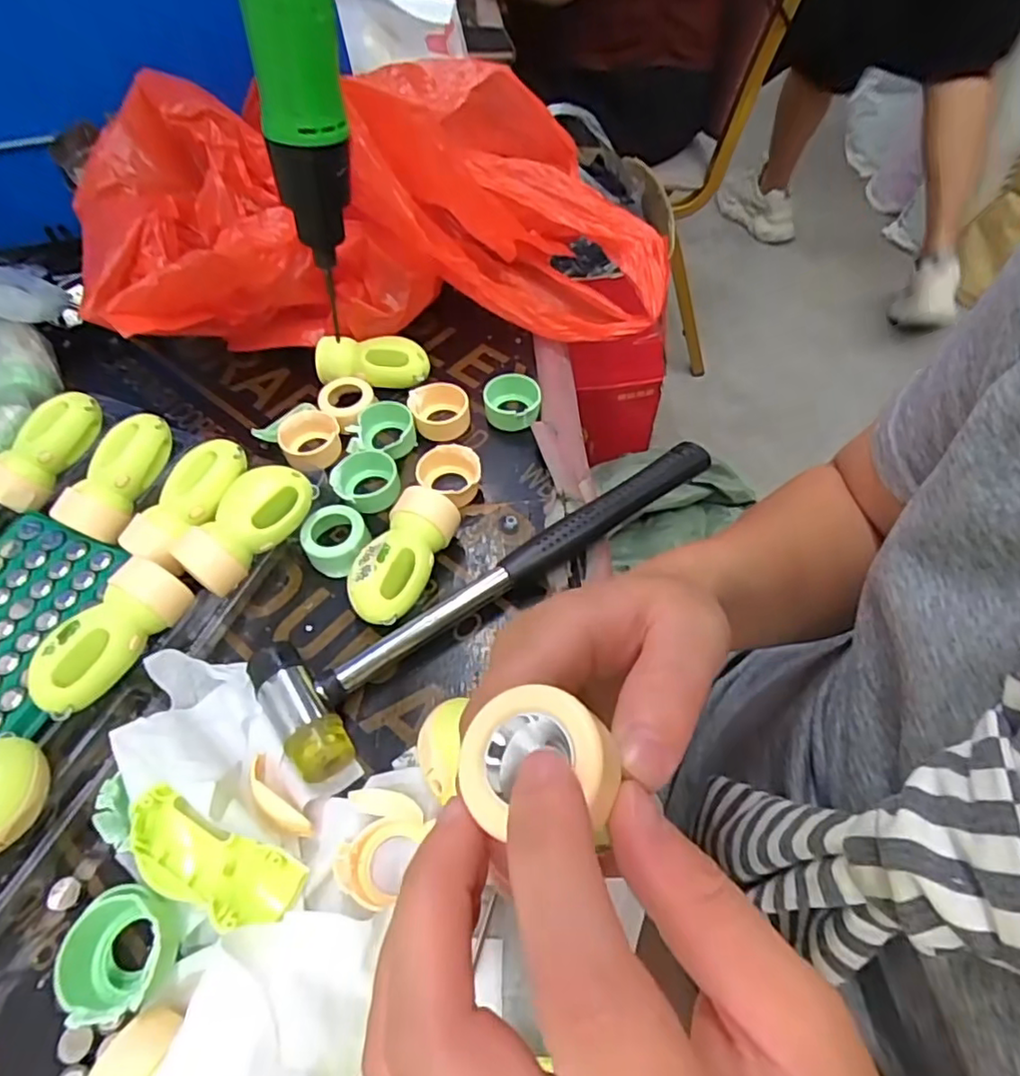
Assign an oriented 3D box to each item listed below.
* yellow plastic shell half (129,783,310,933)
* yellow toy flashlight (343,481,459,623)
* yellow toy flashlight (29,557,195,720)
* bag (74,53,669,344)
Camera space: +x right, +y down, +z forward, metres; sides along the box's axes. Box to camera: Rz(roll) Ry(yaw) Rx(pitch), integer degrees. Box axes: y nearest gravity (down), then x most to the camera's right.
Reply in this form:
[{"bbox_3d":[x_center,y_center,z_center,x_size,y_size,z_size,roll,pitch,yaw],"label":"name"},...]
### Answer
[{"bbox_3d":[-0.109,0.117,0.227,0.065,0.018,0.028,27,56,1],"label":"yellow plastic shell half"},{"bbox_3d":[-0.052,0.011,0.309,0.032,0.030,0.069,19,58,14],"label":"yellow toy flashlight"},{"bbox_3d":[-0.171,0.043,0.270,0.027,0.029,0.067,25,59,18],"label":"yellow toy flashlight"},{"bbox_3d":[-0.078,-0.188,0.384,0.311,0.135,0.150,-13,56,-7],"label":"bag"}]

